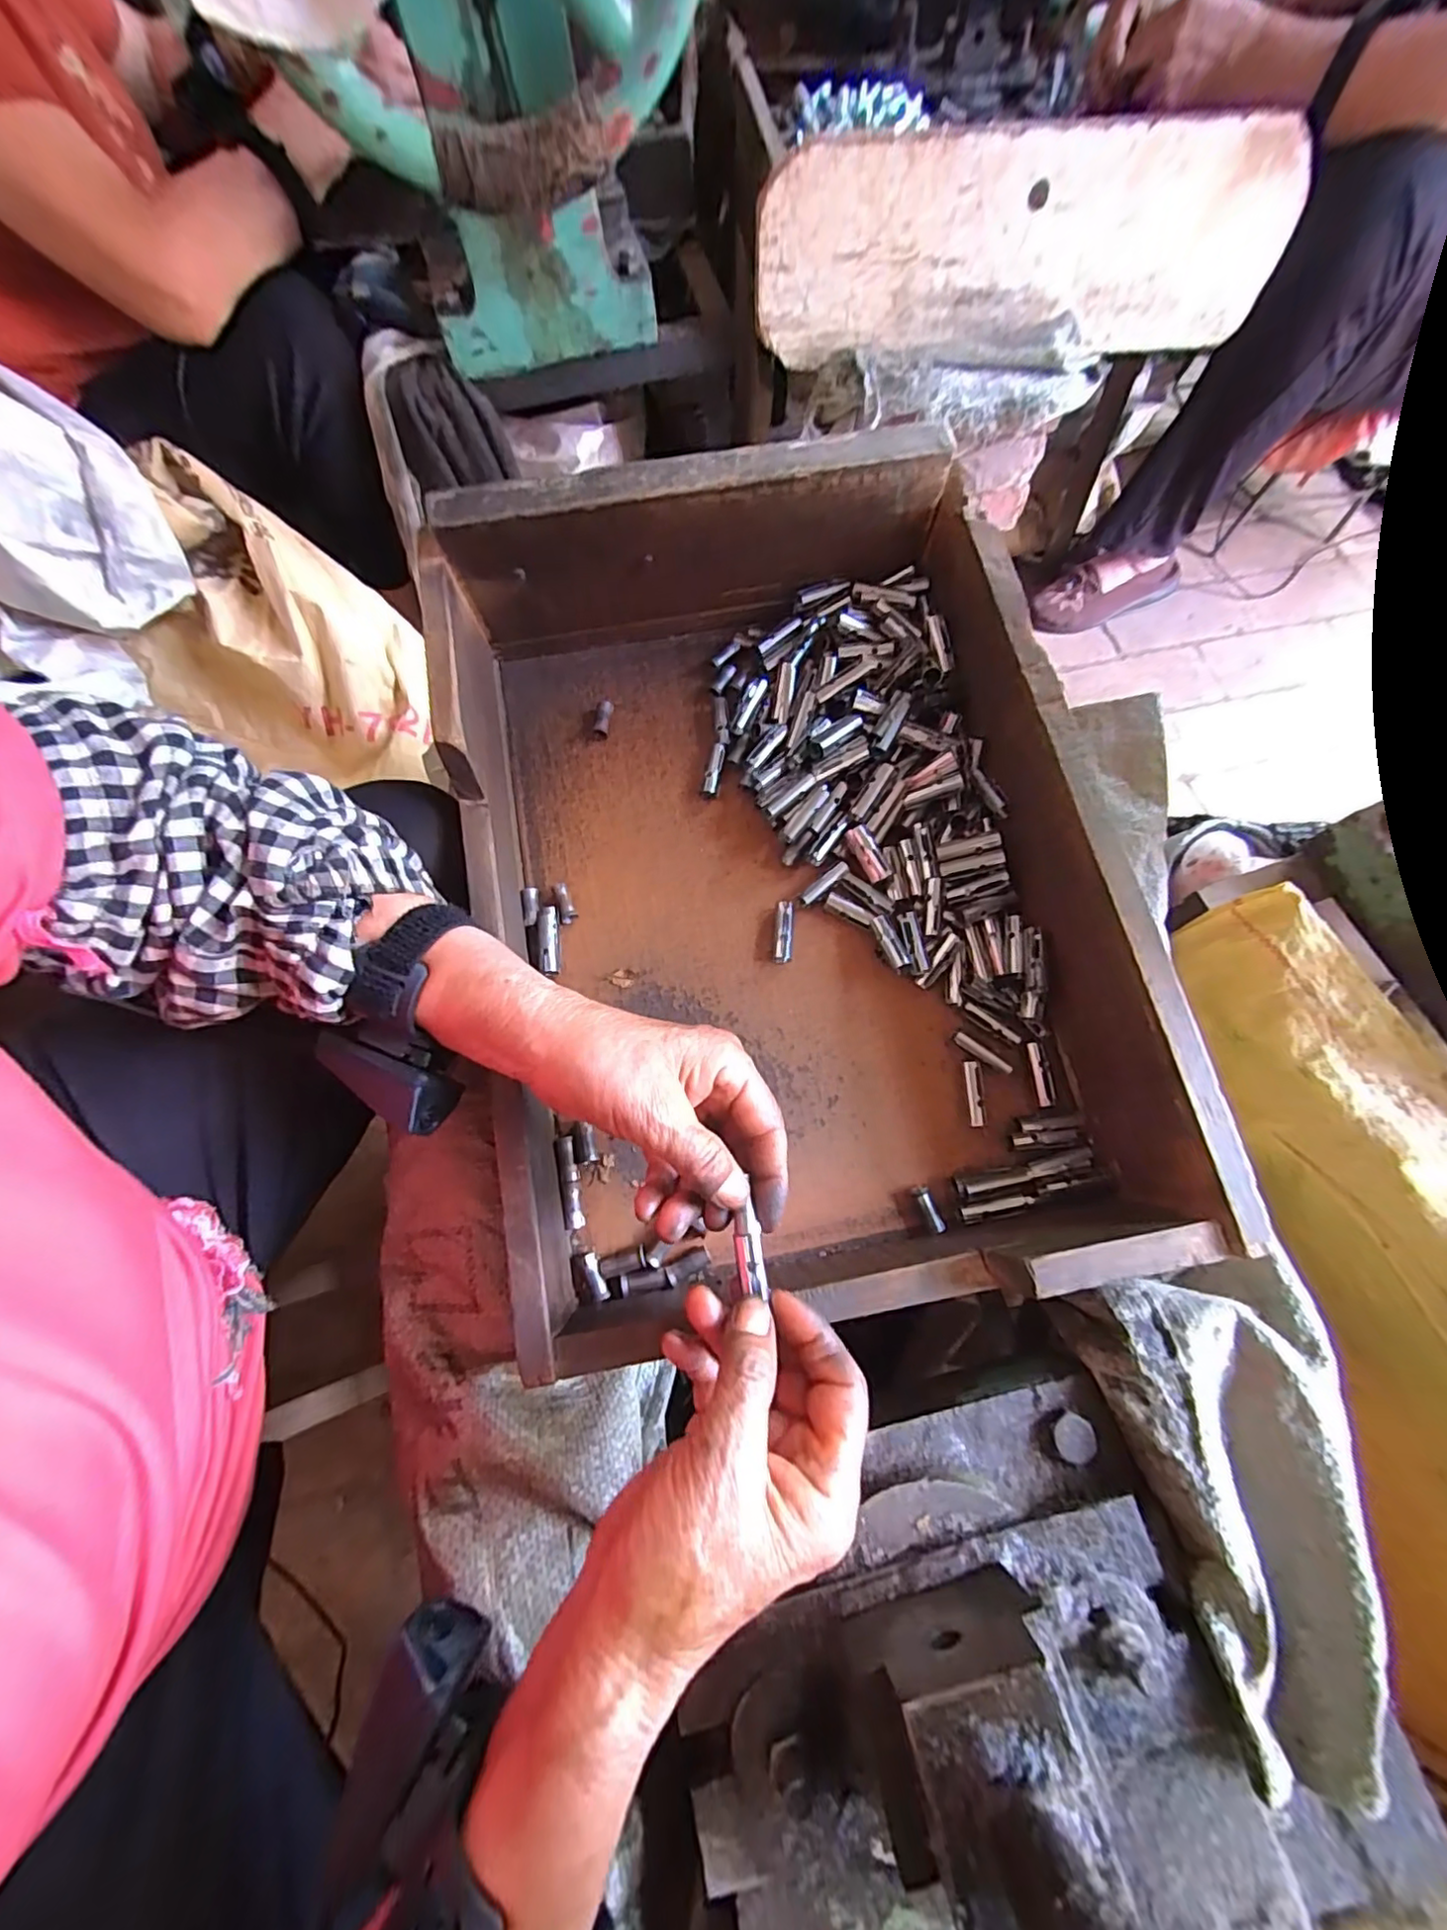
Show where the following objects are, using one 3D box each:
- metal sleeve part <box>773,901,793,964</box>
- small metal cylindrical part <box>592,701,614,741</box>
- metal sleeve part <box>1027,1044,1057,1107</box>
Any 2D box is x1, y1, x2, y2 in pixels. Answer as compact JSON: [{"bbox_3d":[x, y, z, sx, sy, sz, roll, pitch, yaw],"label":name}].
[{"bbox_3d":[0.037,-0.021,0.382,0.011,0.011,0.037,4,71,3],"label":"metal sleeve part"},{"bbox_3d":[-0.084,-0.168,0.423,0.010,0.012,0.027,19,105,8],"label":"small metal cylindrical part"},{"bbox_3d":[0.185,0.063,0.357,0.010,0.007,0.036,-7,70,-1],"label":"metal sleeve part"}]

